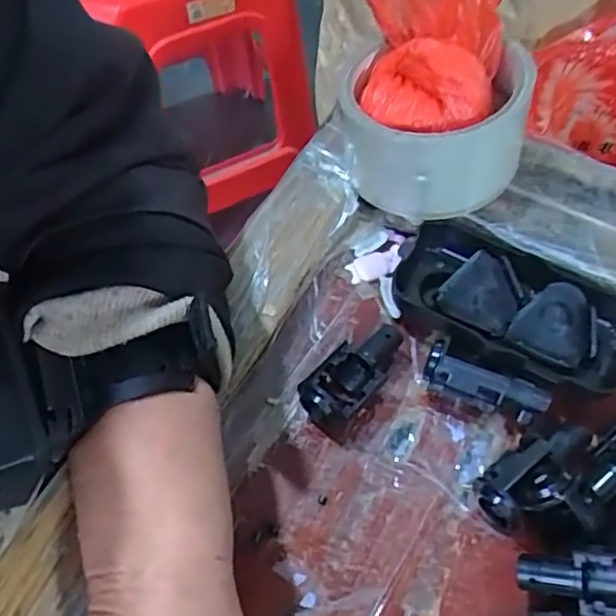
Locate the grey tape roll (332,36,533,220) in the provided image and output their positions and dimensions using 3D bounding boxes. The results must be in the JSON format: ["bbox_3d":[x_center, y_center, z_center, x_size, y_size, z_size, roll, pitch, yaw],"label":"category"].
[{"bbox_3d":[0.062,-0.087,0.300,0.088,0.059,0.081,0,61,-3],"label":"grey tape roll"}]

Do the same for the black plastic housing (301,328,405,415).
[{"bbox_3d":[0.021,0.029,0.275,0.023,0.025,0.054,42,67,18],"label":"black plastic housing"}]

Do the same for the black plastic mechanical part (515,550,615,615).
[{"bbox_3d":[0.100,0.097,0.215,0.052,0.019,0.020,0,58,24],"label":"black plastic mechanical part"}]

